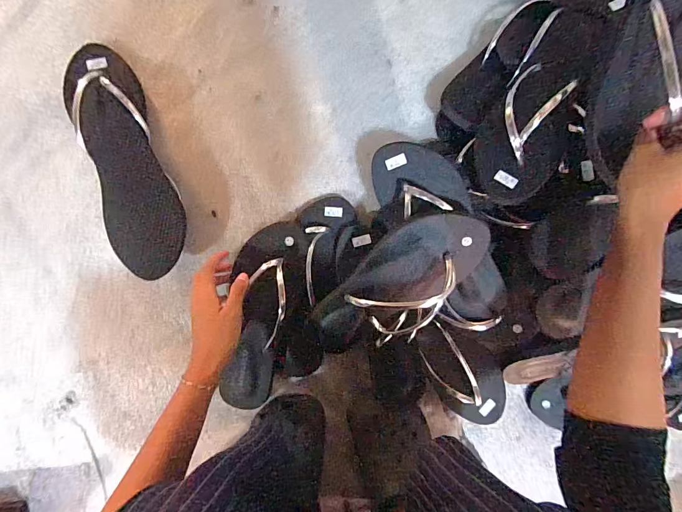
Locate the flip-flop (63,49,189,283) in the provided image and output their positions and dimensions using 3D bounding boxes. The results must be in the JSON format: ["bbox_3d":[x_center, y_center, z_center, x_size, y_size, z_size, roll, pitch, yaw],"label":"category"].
[{"bbox_3d":[-0.275,-0.123,0.481,0.087,0.055,0.298,-20,94,-3],"label":"flip-flop"}]

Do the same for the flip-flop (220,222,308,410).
[{"bbox_3d":[-0.108,0.087,0.482,0.086,0.068,0.228,13,92,-5],"label":"flip-flop"}]

